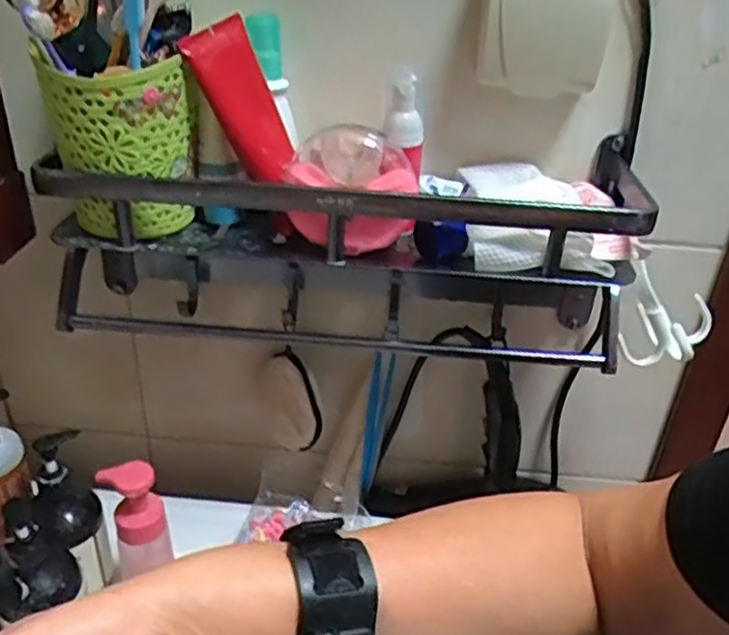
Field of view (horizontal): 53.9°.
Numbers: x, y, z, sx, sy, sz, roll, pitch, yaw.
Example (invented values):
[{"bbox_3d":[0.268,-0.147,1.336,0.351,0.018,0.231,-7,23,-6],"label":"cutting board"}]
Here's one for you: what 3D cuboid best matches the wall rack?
[{"bbox_3d":[-0.006,-0.063,0.620,0.491,0.158,0.156,6,31,3],"label":"wall rack"}]

